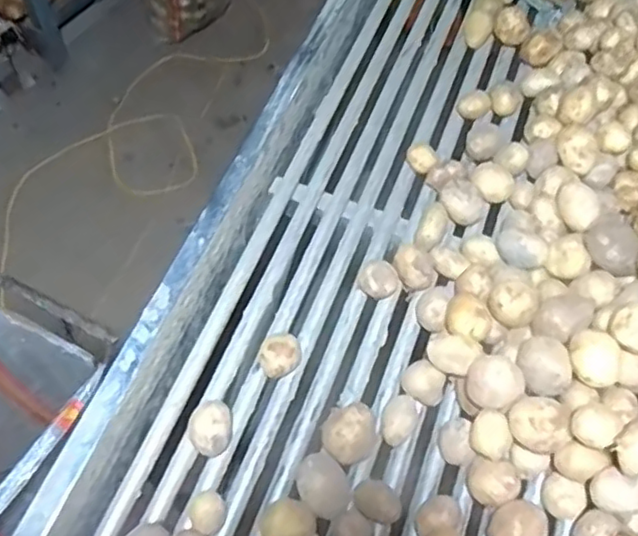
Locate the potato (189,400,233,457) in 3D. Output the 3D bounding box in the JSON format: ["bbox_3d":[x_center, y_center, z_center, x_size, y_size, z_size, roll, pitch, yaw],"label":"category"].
[{"bbox_3d":[-0.100,0.148,0.575,0.036,0.033,0.043,2,58,-1],"label":"potato"}]

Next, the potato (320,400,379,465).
[{"bbox_3d":[0.029,0.153,0.572,0.050,0.047,0.053,1,58,-2],"label":"potato"}]

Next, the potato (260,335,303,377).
[{"bbox_3d":[-0.037,0.090,0.613,0.038,0.032,0.042,2,58,-1],"label":"potato"}]

